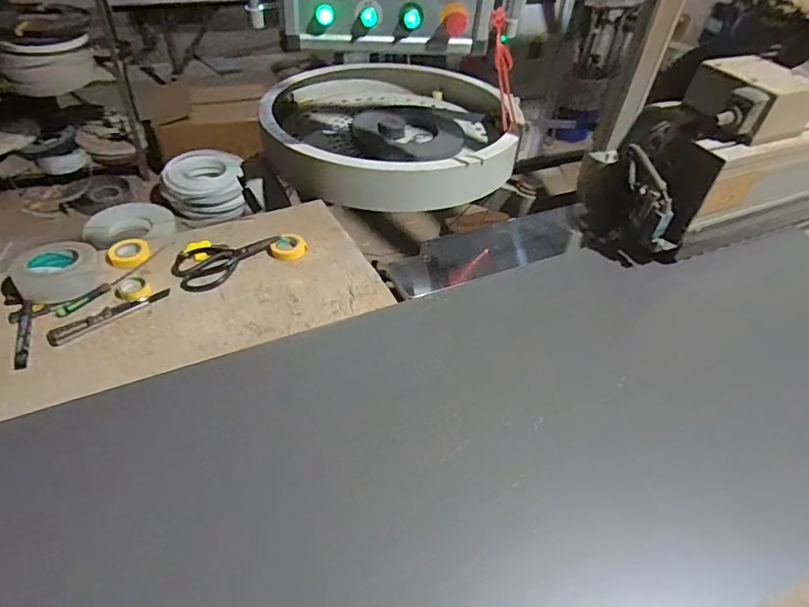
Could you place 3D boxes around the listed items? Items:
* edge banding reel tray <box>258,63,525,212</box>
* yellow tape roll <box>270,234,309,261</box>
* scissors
[{"bbox_3d":[-0.044,-0.469,1.296,0.591,0.122,0.613,1,44,-6],"label":"edge banding reel tray"},{"bbox_3d":[-0.217,-0.105,0.953,0.060,0.017,0.059,4,44,-4],"label":"yellow tape roll"},{"bbox_3d":[-0.314,-0.075,0.920,0.192,0.026,0.090,-15,48,-22],"label":"scissors"}]

